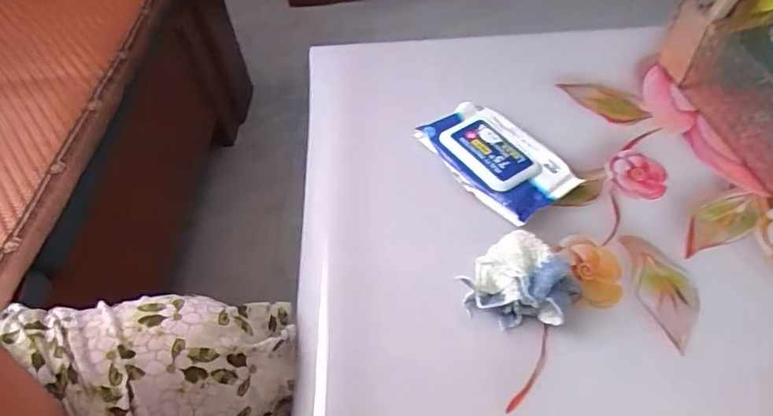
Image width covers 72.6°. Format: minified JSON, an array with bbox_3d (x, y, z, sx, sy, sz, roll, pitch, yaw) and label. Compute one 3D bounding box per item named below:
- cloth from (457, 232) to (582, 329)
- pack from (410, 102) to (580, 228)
[{"bbox_3d":[0.112,0.060,0.429,0.079,0.048,0.069,27,59,23],"label":"cloth"},{"bbox_3d":[0.107,-0.050,0.529,0.088,0.029,0.148,-31,56,-19],"label":"pack"}]

